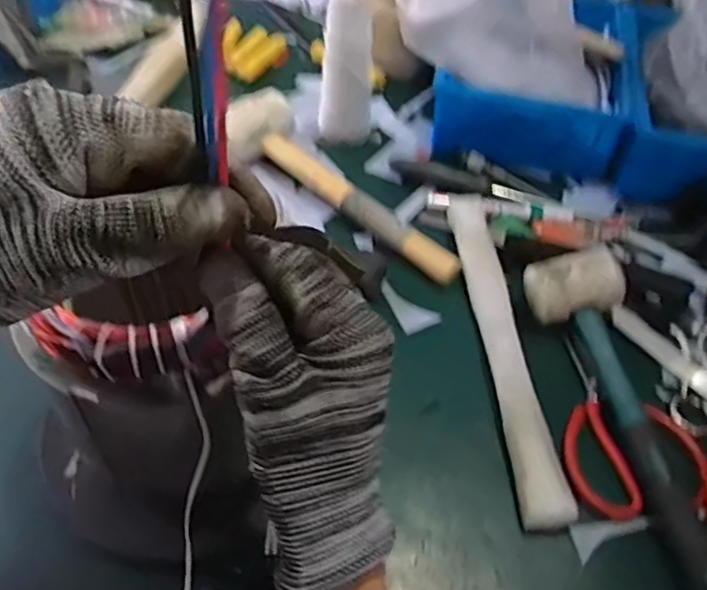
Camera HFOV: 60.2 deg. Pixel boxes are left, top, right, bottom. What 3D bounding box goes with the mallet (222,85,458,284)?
[{"bbox_3d":[-0.010,-0.112,0.600,0.299,0.050,0.077,34,54,24],"label":"mallet"}]

